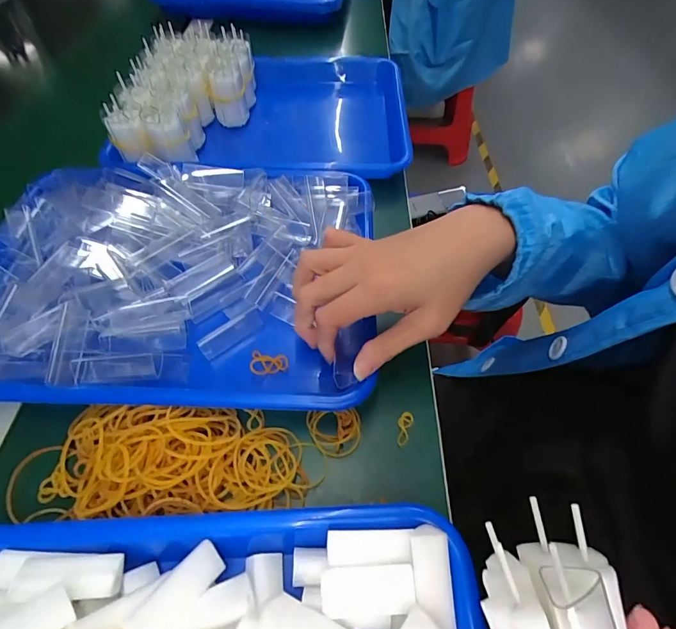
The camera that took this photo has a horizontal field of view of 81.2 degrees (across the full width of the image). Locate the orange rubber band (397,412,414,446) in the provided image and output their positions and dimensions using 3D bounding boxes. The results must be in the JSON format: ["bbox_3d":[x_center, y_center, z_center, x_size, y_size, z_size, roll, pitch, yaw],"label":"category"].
[{"bbox_3d":[0.045,0.078,0.271,0.010,0.004,0.024,17,57,12],"label":"orange rubber band"}]

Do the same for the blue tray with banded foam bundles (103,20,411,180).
[{"bbox_3d":[-0.086,-0.252,0.472,0.311,0.092,0.194,-5,55,-4],"label":"blue tray with banded foam bundles"}]

